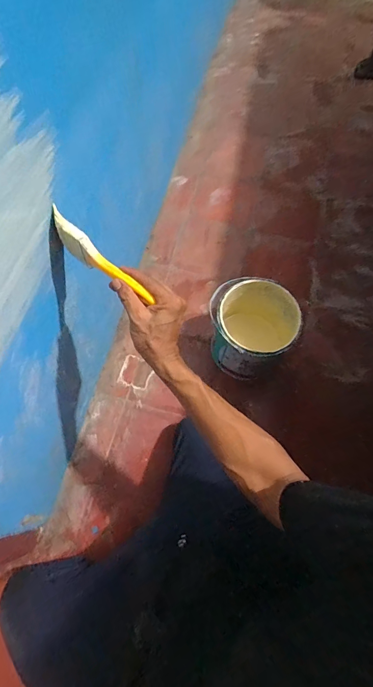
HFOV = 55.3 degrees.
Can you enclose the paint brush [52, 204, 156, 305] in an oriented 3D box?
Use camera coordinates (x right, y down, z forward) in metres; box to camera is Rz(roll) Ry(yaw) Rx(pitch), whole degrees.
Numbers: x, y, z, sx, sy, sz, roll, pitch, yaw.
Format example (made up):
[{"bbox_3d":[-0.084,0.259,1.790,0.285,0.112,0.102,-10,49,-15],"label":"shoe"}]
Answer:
[{"bbox_3d":[-0.120,-0.116,0.488,0.190,0.046,0.025,40,72,10],"label":"paint brush"}]

